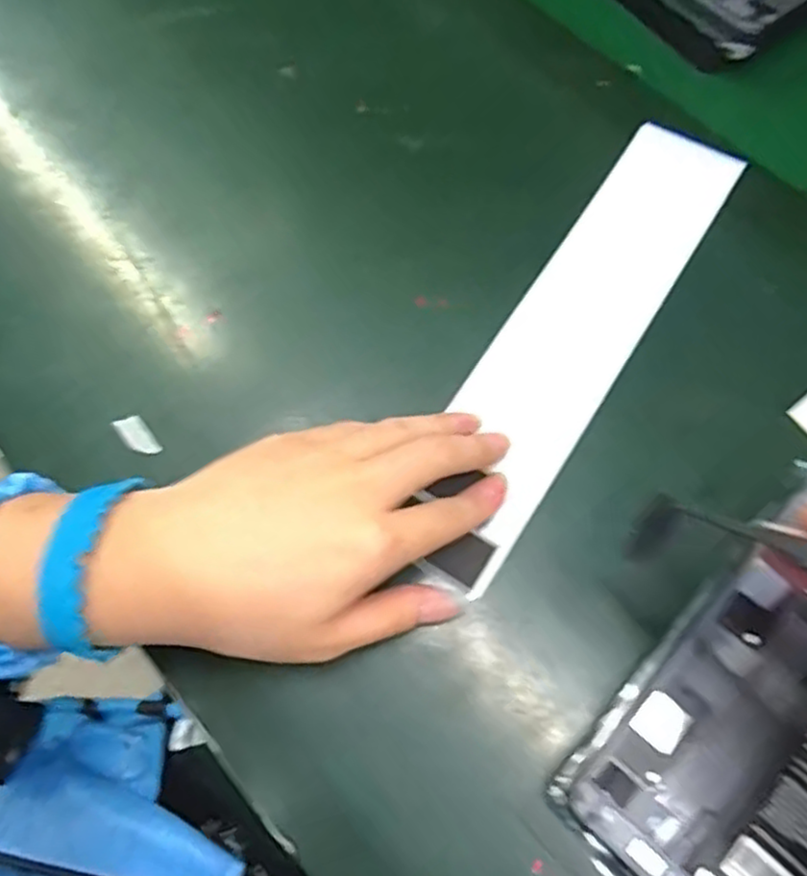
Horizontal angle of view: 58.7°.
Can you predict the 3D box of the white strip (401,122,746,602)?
[{"bbox_3d":[0.081,-0.049,0.349,0.059,0.009,0.266,31,73,14],"label":"white strip"}]

